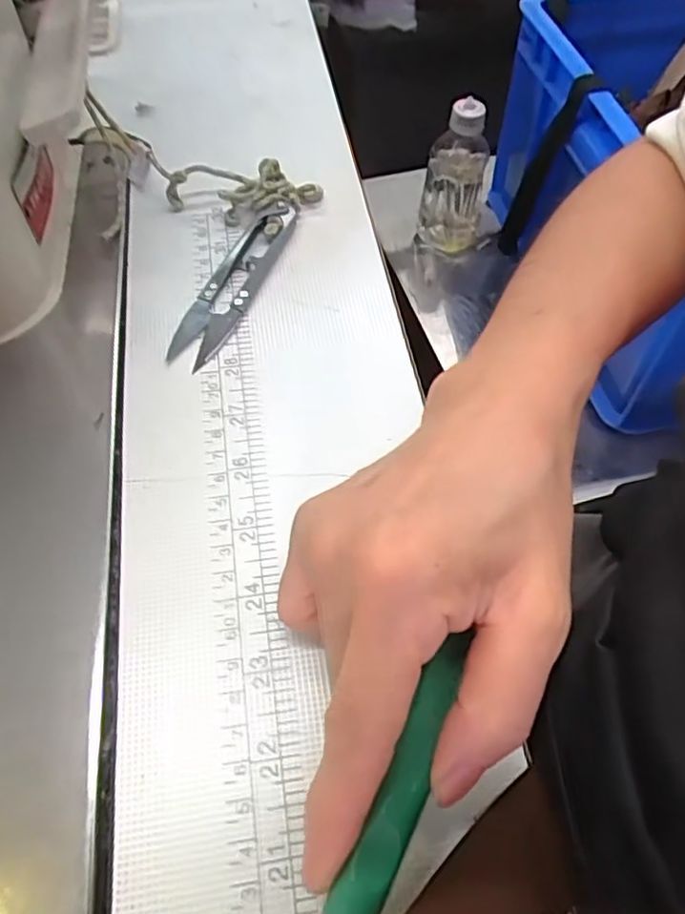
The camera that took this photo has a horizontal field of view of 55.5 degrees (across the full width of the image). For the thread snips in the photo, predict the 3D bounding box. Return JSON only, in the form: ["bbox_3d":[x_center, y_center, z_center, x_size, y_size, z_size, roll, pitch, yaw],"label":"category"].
[{"bbox_3d":[-0.048,-0.083,0.297,0.023,0.009,0.102,19,58,12],"label":"thread snips"}]

